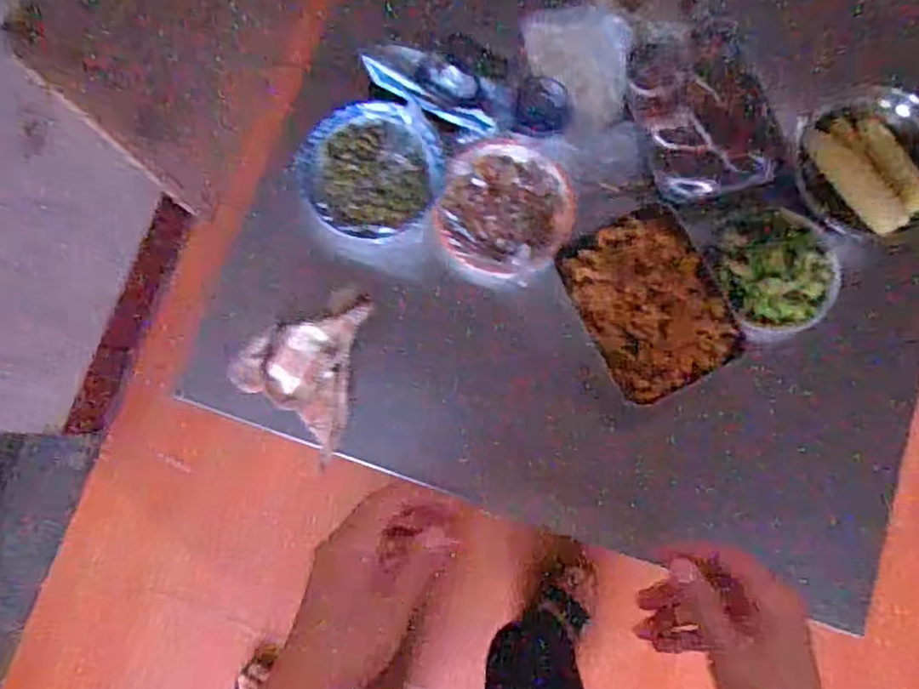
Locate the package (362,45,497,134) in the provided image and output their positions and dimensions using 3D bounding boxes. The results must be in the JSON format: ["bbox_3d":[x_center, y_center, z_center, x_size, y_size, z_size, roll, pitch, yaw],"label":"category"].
[{"bbox_3d":[-0.037,-0.383,0.983,0.203,0.034,0.092,23,81,9],"label":"package"}]

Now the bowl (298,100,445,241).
[{"bbox_3d":[-0.122,-0.250,0.966,0.189,0.047,0.195,-1,78,4],"label":"bowl"}]

